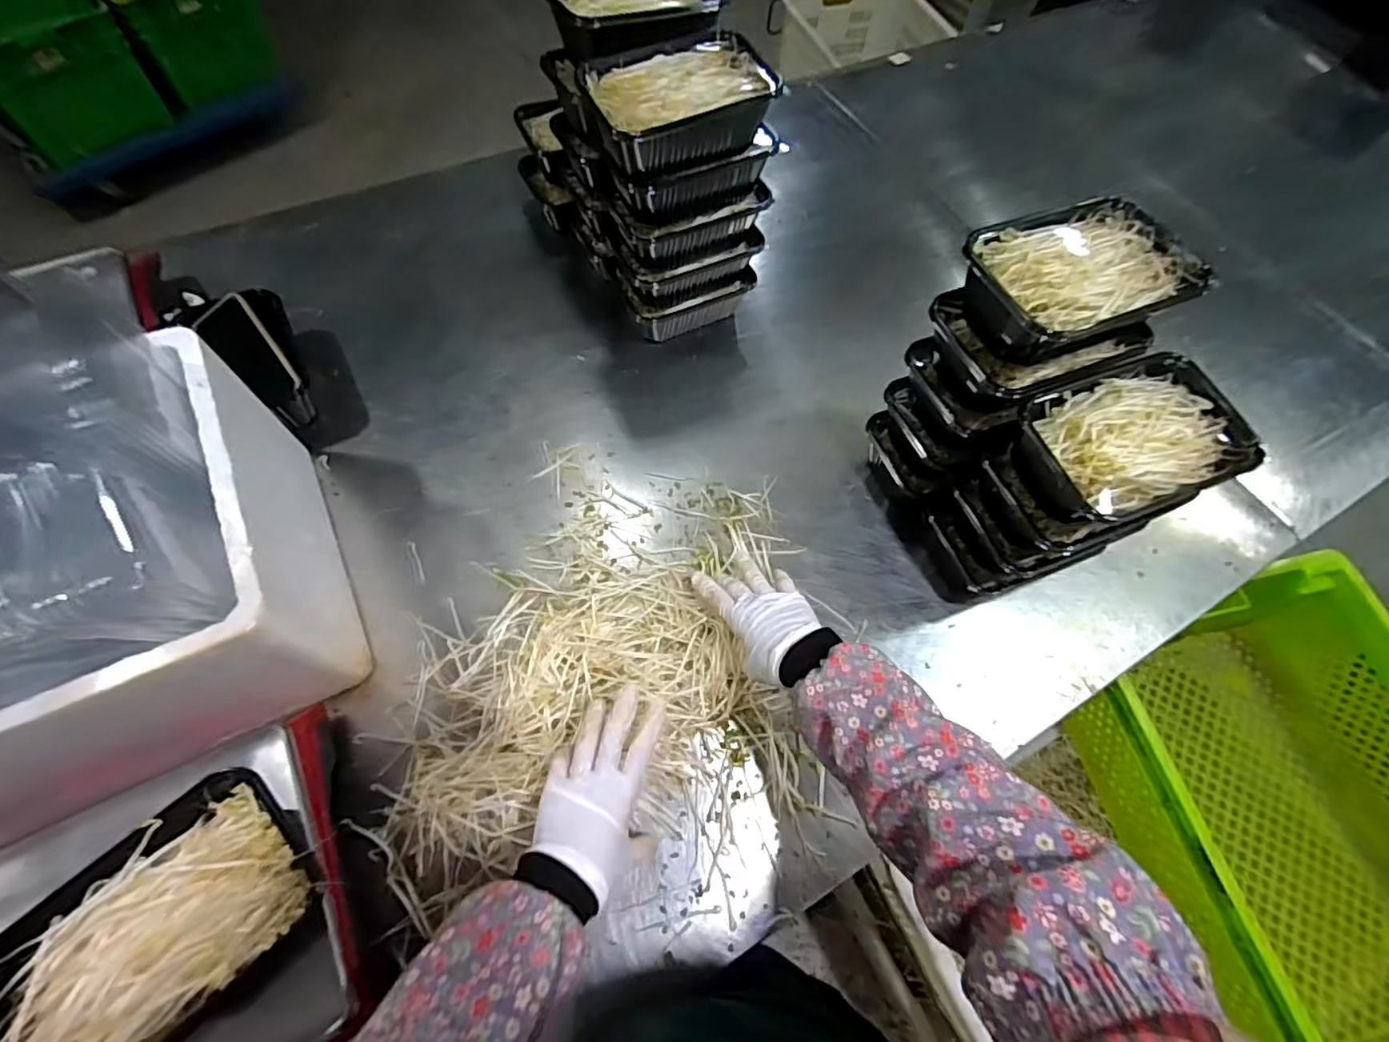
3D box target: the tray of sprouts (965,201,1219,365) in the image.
[{"bbox_3d":[0.316,-0.197,0.497,0.183,0.063,0.126,-17,67,-12],"label":"tray of sprouts"}]

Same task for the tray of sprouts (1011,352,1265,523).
[{"bbox_3d":[0.369,-0.062,0.506,0.194,0.064,0.124,-14,66,-10],"label":"tray of sprouts"}]

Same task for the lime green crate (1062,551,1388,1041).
[{"bbox_3d":[0.753,0.394,0.732,0.401,0.192,0.592,-11,66,-9],"label":"lime green crate"}]

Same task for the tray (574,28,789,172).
[{"bbox_3d":[-0.017,-0.418,0.583,0.175,0.059,0.118,-20,67,-13],"label":"tray"}]

